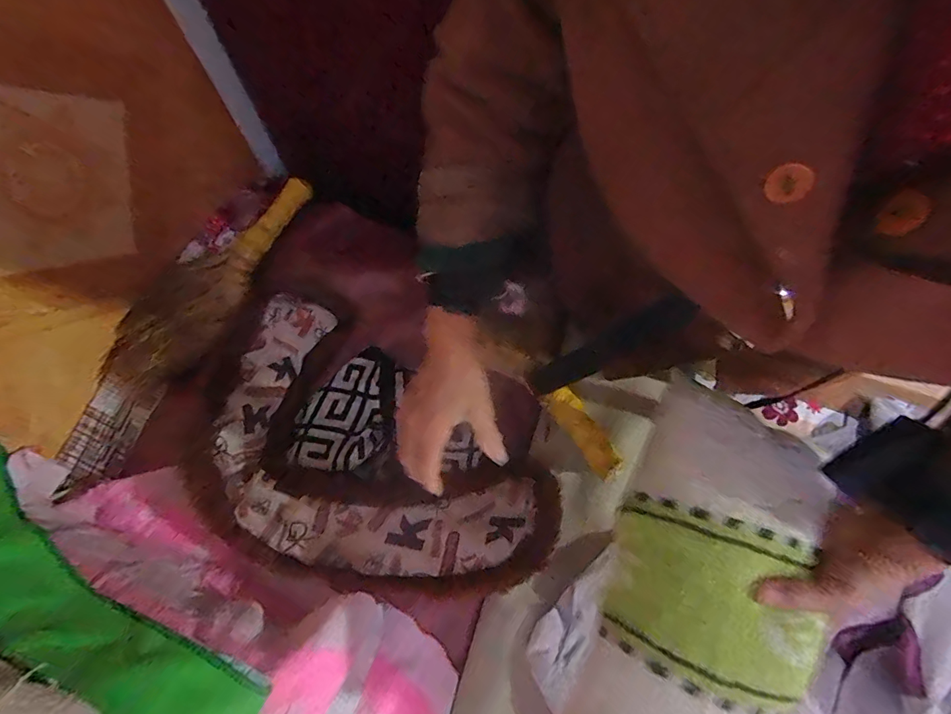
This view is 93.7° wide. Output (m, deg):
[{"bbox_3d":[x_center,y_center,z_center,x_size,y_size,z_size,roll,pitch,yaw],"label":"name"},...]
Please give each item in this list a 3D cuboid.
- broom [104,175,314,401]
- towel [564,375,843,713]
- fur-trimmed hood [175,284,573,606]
[{"bbox_3d":[-0.352,-0.109,0.595,0.115,0.032,0.349,22,71,8],"label":"broom"},{"bbox_3d":[0.174,0.169,0.329,0.135,0.045,0.298,21,73,8],"label":"towel"},{"bbox_3d":[-0.152,0.112,0.505,0.459,0.047,0.247,34,73,12],"label":"fur-trimmed hood"}]

